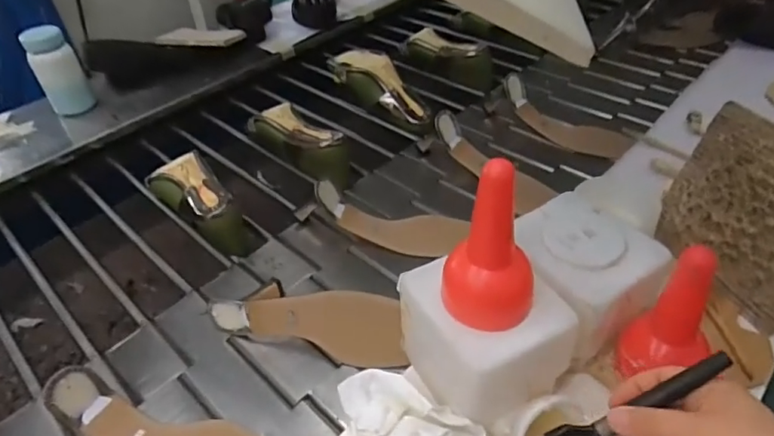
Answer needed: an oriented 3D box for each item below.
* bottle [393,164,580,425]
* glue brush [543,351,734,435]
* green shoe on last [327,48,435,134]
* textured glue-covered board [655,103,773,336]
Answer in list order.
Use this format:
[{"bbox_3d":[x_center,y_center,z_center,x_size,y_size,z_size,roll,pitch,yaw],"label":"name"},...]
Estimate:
[{"bbox_3d":[0.078,0.058,0.417,0.094,0.220,0.121,-28,47,-23],"label":"bottle"},{"bbox_3d":[0.168,0.132,0.359,0.139,0.021,0.021,-35,42,12],"label":"glue brush"},{"bbox_3d":[-0.007,-0.232,0.937,0.238,0.069,0.073,42,58,18],"label":"green shoe on last"},{"bbox_3d":[0.359,-0.004,0.518,0.012,0.163,0.169,-5,41,-29],"label":"textured glue-covered board"}]

